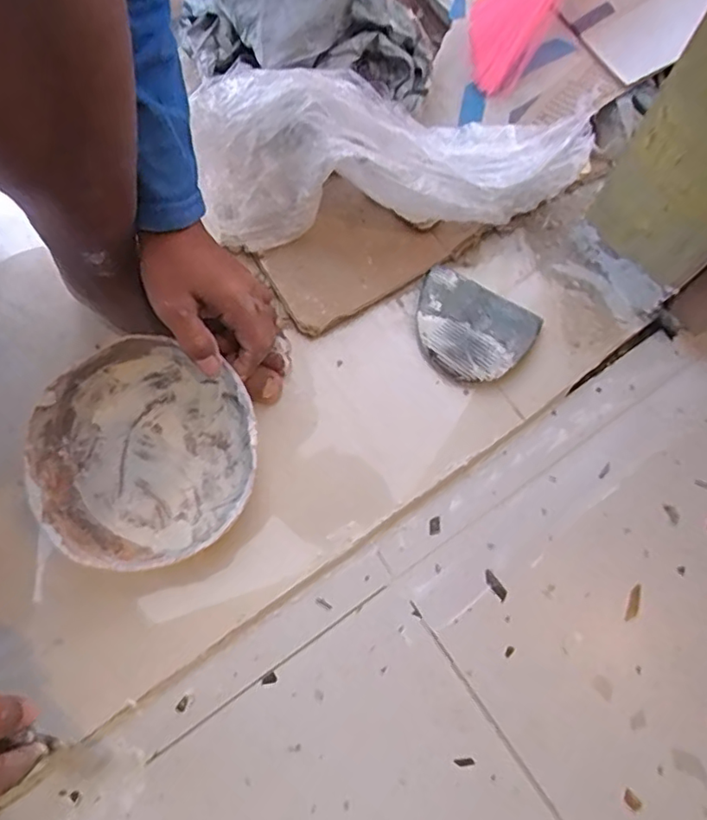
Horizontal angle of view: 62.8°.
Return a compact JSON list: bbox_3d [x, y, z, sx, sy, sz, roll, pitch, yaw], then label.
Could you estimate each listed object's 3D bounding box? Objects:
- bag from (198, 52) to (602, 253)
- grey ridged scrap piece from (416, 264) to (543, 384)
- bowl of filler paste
[{"bbox_3d":[0.034,-0.211,0.480,0.314,0.113,0.100,-4,77,1],"label":"bag"},{"bbox_3d":[0.096,-0.070,0.497,0.103,0.020,0.081,34,80,9],"label":"grey ridged scrap piece"},{"bbox_3d":[-0.162,0.036,0.459,0.173,0.067,0.162,0,77,2],"label":"bowl of filler paste"}]

